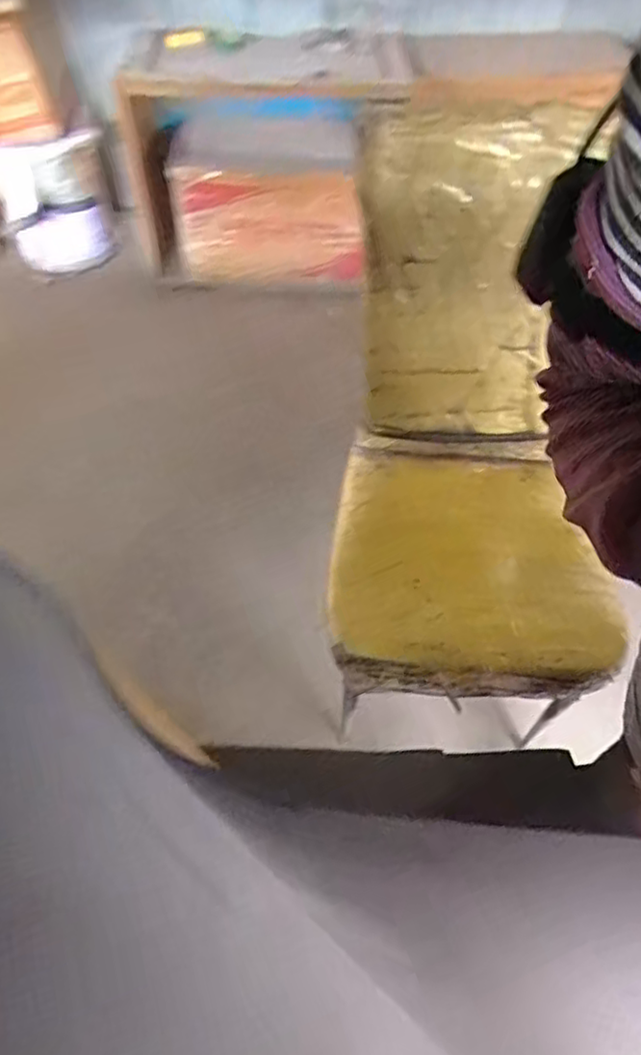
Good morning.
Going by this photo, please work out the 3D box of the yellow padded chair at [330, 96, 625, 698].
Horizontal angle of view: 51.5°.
[{"bbox_3d":[0.199,-0.027,0.897,0.343,0.792,0.435,0,53,-1],"label":"yellow padded chair"}]

